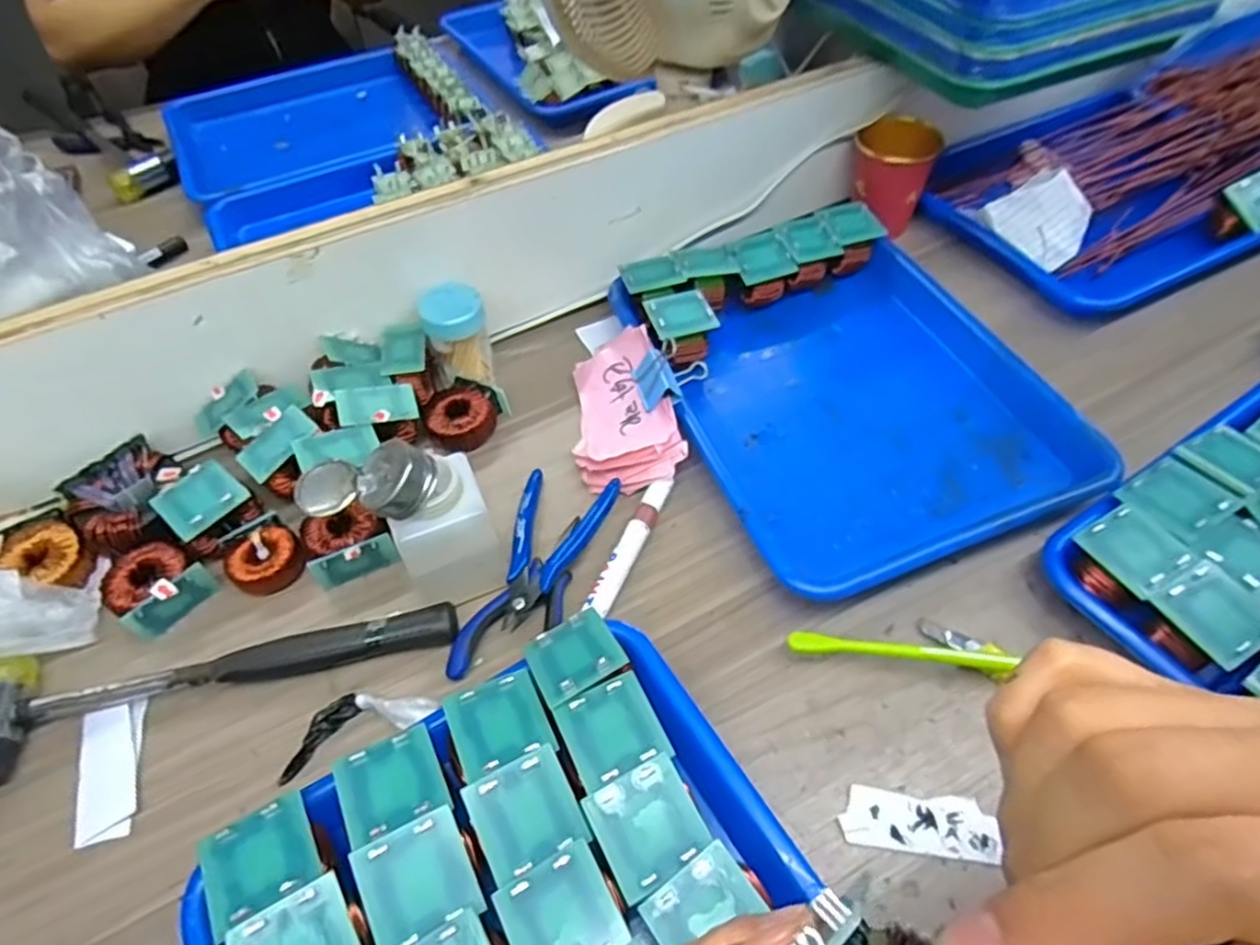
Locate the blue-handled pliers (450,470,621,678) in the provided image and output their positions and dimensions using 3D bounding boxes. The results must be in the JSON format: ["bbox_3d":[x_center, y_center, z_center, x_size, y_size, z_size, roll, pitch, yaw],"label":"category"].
[{"bbox_3d":[-0.058,0.058,0.431,0.060,0.015,0.145,12,55,13],"label":"blue-handled pliers"}]

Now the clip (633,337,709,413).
[{"bbox_3d":[0.027,-0.071,0.501,0.052,0.029,0.045,-24,55,-13],"label":"clip"}]

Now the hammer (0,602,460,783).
[{"bbox_3d":[-0.236,0.103,0.400,0.263,0.025,0.064,-16,54,-8],"label":"hammer"}]

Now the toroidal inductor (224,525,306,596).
[{"bbox_3d":[-0.231,0.055,0.447,0.043,0.017,0.042,-2,53,3],"label":"toroidal inductor"}]

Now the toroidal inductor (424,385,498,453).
[{"bbox_3d":[-0.122,-0.040,0.510,0.048,0.018,0.049,-2,53,3],"label":"toroidal inductor"}]

